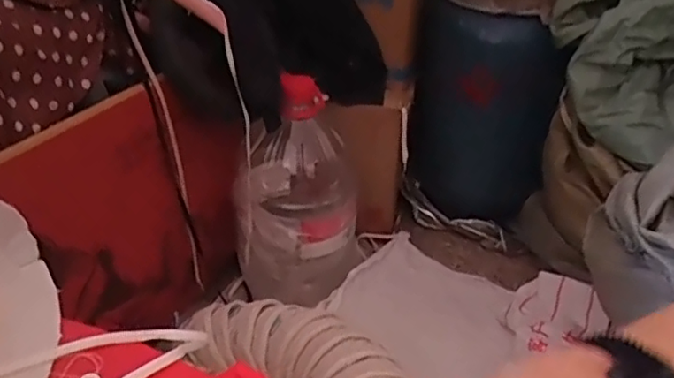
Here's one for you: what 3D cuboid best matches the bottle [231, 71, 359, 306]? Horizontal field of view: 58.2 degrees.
[{"bbox_3d":[-0.074,0.017,1.113,0.187,0.394,0.170,1,32,-1],"label":"bottle"}]

